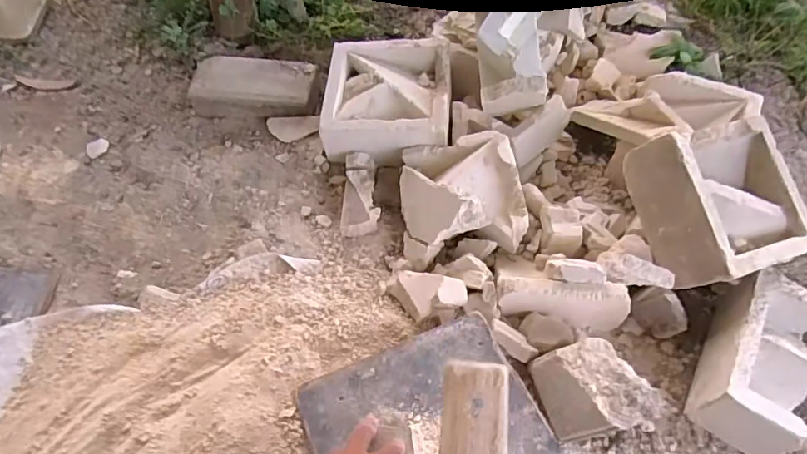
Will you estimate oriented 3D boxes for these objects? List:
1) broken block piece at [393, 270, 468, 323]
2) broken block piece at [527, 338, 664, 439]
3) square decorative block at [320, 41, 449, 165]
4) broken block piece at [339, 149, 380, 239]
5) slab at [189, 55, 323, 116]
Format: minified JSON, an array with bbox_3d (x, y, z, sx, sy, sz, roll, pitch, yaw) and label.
[{"bbox_3d":[0.034,0.089,0.699,0.093,0.038,0.057,13,57,6],"label":"broken block piece"},{"bbox_3d":[0.225,0.202,0.650,0.100,0.099,0.107,-12,58,-11],"label":"broken block piece"},{"bbox_3d":[-0.025,-0.213,0.886,0.201,0.090,0.208,4,56,0],"label":"square decorative block"},{"bbox_3d":[-0.065,-0.048,0.834,0.058,0.049,0.140,3,56,-1],"label":"broken block piece"},{"bbox_3d":[-0.264,-0.238,0.947,0.217,0.075,0.098,6,56,1],"label":"slab"}]

